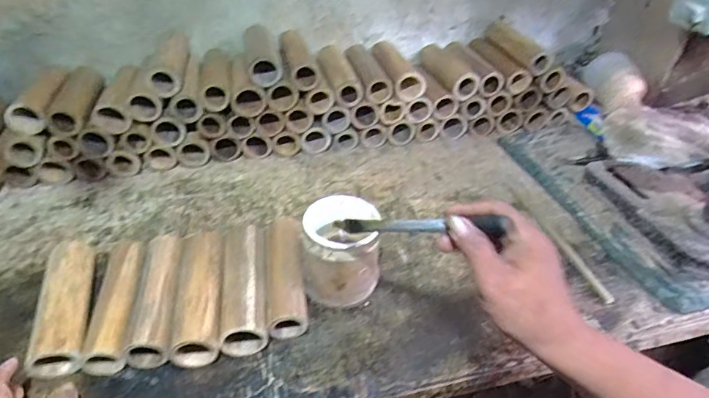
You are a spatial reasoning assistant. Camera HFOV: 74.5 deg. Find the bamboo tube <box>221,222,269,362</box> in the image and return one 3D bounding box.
[{"bbox_3d":[-0.145,0.115,0.619,0.055,0.056,0.176,-6,41,-7],"label":"bamboo tube"}]

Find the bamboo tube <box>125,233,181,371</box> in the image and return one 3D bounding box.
[{"bbox_3d":[-0.252,0.127,0.612,0.051,0.051,0.186,-6,40,-6],"label":"bamboo tube"}]

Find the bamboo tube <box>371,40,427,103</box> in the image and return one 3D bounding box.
[{"bbox_3d":[0.076,-0.261,0.930,0.063,0.048,0.179,-11,41,-12],"label":"bamboo tube"}]

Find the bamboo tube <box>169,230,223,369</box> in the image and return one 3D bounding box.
[{"bbox_3d":[-0.200,0.125,0.614,0.057,0.055,0.186,-6,41,-7],"label":"bamboo tube"}]

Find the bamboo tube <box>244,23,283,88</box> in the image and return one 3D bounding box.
[{"bbox_3d":[-0.167,-0.259,0.832,0.058,0.059,0.146,-11,41,-12],"label":"bamboo tube"}]

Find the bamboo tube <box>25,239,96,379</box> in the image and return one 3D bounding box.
[{"bbox_3d":[-0.369,0.127,0.599,0.058,0.045,0.192,-11,47,-12],"label":"bamboo tube"}]

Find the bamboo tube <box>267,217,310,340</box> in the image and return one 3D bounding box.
[{"bbox_3d":[-0.094,0.102,0.635,0.048,0.055,0.172,-7,41,-7],"label":"bamboo tube"}]

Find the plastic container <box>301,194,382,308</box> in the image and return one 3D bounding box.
[{"bbox_3d":[-0.016,0.071,0.622,0.097,0.126,0.093,0,40,0],"label":"plastic container"}]

